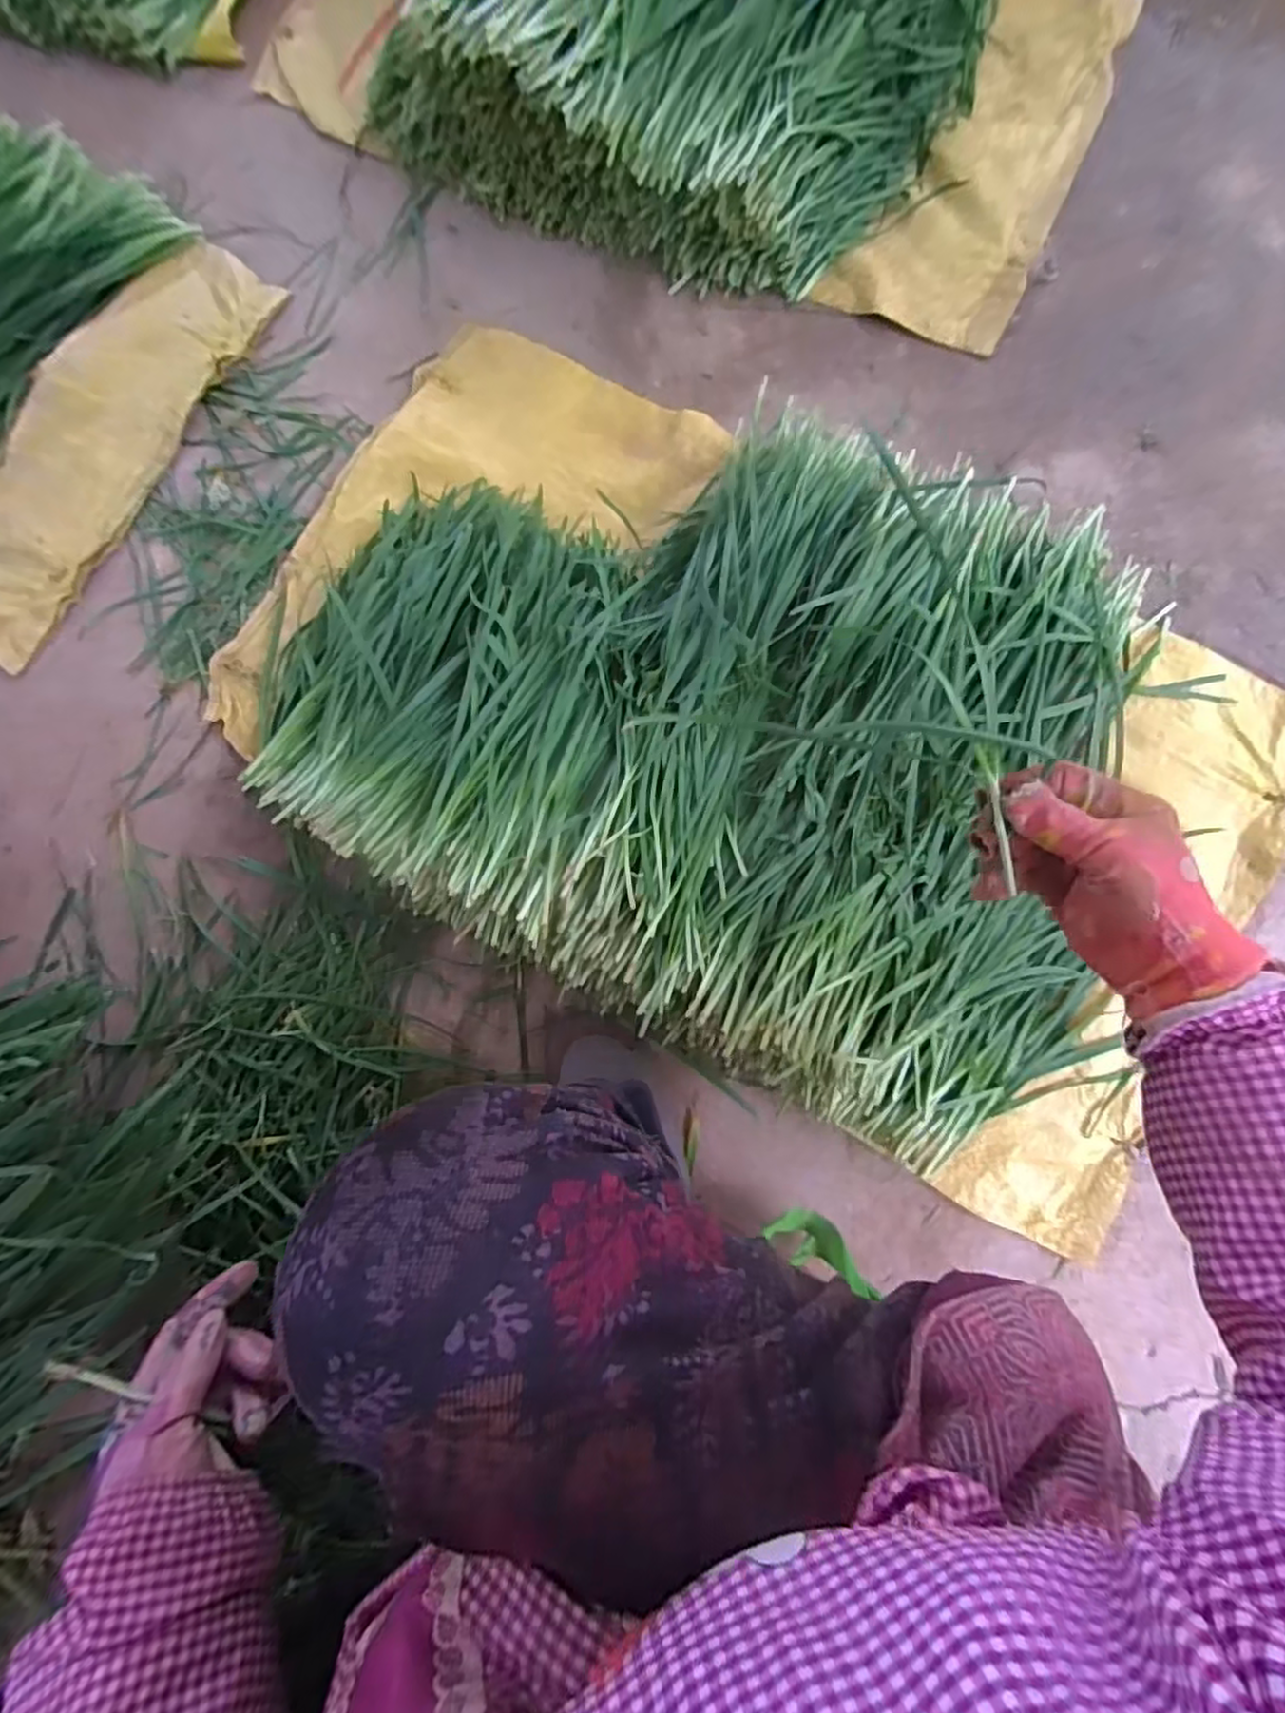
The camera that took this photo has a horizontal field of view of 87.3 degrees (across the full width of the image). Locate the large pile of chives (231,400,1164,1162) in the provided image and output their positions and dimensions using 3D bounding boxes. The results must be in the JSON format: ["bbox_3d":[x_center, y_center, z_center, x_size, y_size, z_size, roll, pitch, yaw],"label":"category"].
[{"bbox_3d":[0.036,-0.131,0.599,0.774,0.129,0.600,15,81,7],"label":"large pile of chives"}]

